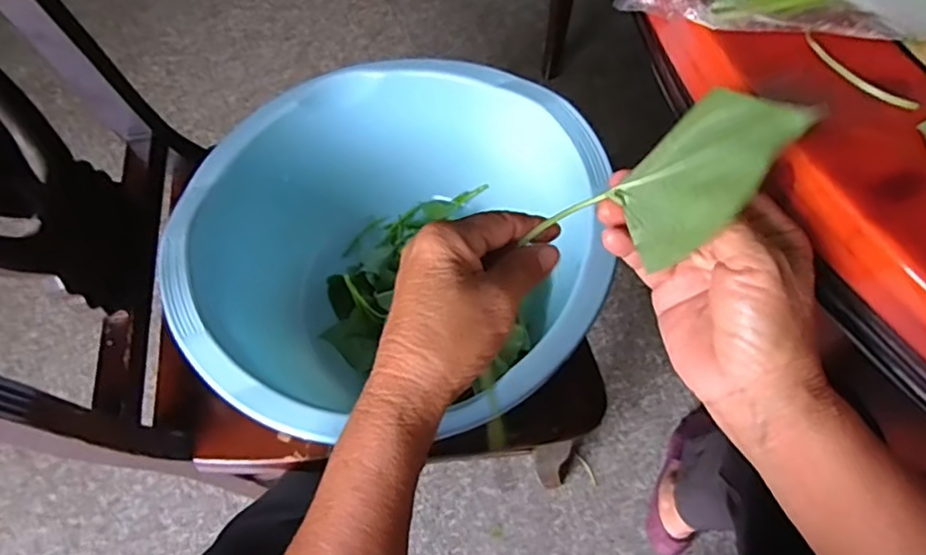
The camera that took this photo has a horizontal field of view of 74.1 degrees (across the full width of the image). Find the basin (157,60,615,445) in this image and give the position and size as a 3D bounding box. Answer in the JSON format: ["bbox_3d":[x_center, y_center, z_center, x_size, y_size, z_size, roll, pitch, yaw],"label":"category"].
[{"bbox_3d":[-0.064,-0.020,0.558,0.329,0.170,0.317,-1,64,2],"label":"basin"}]

